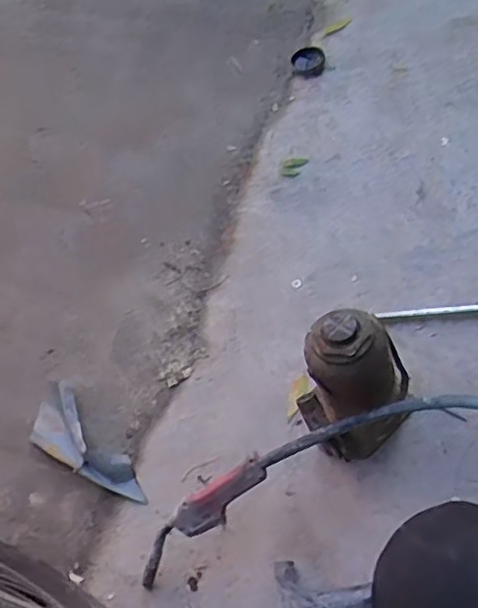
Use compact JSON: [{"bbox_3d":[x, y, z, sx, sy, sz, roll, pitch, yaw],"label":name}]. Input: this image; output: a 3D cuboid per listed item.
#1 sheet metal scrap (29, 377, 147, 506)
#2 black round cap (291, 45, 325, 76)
[{"bbox_3d":[-0.254,0.241,1.022,0.095,0.026,0.249,-38,64,-17],"label":"sheet metal scrap"},{"bbox_3d":[0.158,-0.557,1.433,0.075,0.020,0.089,8,60,9],"label":"black round cap"}]

